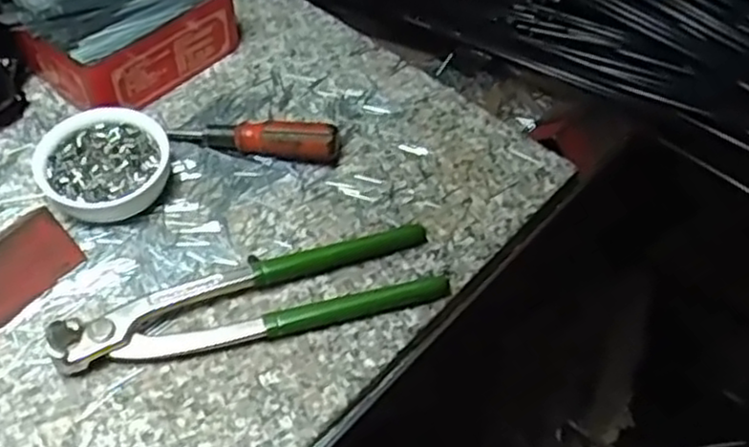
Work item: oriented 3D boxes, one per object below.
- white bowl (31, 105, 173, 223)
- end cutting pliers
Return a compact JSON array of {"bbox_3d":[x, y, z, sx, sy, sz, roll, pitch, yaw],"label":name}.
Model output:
[{"bbox_3d":[-0.154,-0.032,0.429,0.072,0.027,0.067,2,52,-2],"label":"white bowl"},{"bbox_3d":[-0.063,0.034,0.393,0.198,0.018,0.052,-12,54,-12],"label":"end cutting pliers"}]

